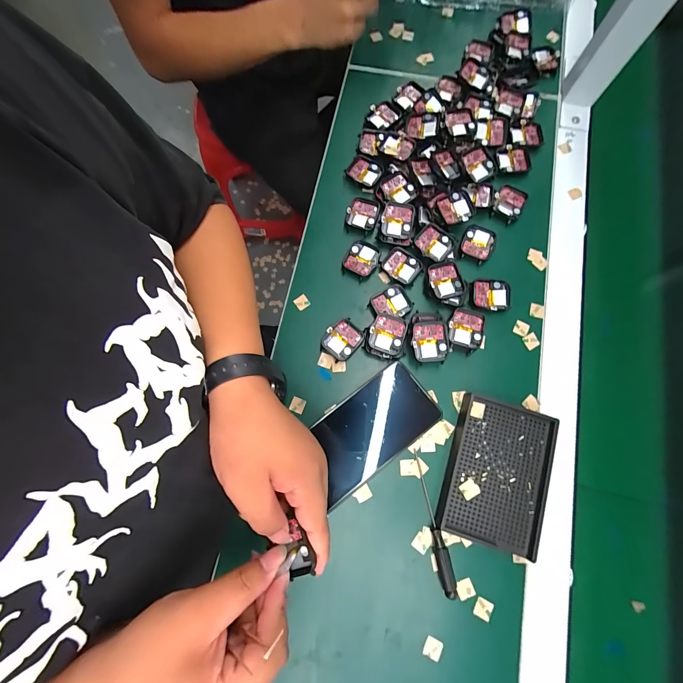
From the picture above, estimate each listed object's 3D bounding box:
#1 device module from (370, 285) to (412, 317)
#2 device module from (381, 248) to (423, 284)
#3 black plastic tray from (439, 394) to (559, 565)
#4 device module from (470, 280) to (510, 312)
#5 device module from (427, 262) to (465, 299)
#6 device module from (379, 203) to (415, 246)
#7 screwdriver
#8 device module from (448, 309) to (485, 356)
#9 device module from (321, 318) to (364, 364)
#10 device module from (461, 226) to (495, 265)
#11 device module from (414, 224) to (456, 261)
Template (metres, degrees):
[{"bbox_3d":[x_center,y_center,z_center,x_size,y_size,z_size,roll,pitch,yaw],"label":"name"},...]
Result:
[{"bbox_3d":[0.058,-0.044,0.373,0.041,0.007,0.037,-26,77,-5],"label":"device module"},{"bbox_3d":[0.072,-0.090,0.386,0.046,0.006,0.037,29,78,8],"label":"device module"},{"bbox_3d":[0.158,0.133,0.328,0.093,0.019,0.135,18,77,5],"label":"black plastic tray"},{"bbox_3d":[0.173,-0.053,0.374,0.043,0.011,0.038,4,76,2],"label":"device module"},{"bbox_3d":[0.119,-0.070,0.373,0.038,0.014,0.042,-16,76,-3],"label":"device module"},{"bbox_3d":[0.068,-0.144,0.389,0.038,0.014,0.050,10,76,3],"label":"device module"},{"bbox_3d":[0.092,0.177,0.321,0.012,0.014,0.129,-9,76,-1],"label":"screwdriver"},{"bbox_3d":[0.139,-0.011,0.361,0.043,0.020,0.046,8,76,3],"label":"device module"},{"bbox_3d":[0.001,-0.001,0.367,0.038,0.010,0.042,43,80,10],"label":"device module"},{"bbox_3d":[0.165,-0.118,0.389,0.035,0.006,0.043,21,77,6],"label":"device module"},{"bbox_3d":[0.110,-0.116,0.384,0.043,0.010,0.036,36,79,9],"label":"device module"}]

